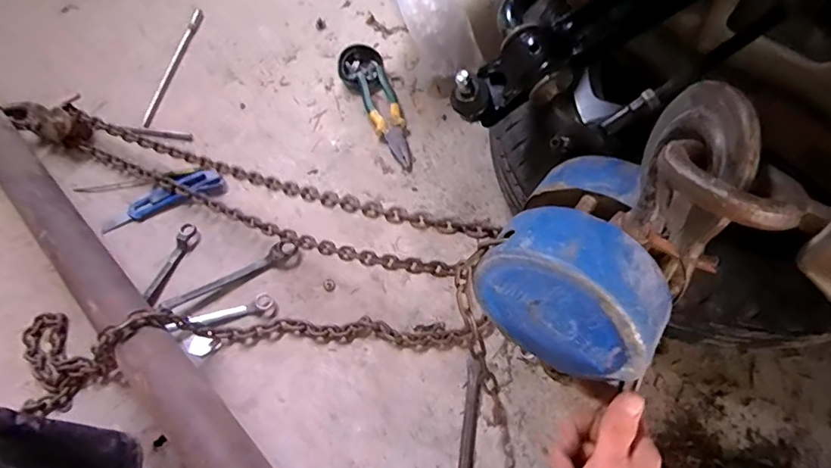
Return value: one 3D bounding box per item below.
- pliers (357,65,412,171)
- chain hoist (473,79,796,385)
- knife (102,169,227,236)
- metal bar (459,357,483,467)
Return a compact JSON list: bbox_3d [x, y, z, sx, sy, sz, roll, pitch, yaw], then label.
[{"bbox_3d":[-0.049,-0.195,0.806,0.053,0.026,0.207,-17,65,-3],"label":"pliers"},{"bbox_3d":[0.133,0.004,0.332,0.123,0.200,0.129,36,71,17],"label":"chain hoist"},{"bbox_3d":[-0.409,-0.054,0.785,0.201,0.027,0.050,-23,65,-6],"label":"knife"},{"bbox_3d":[0.066,0.256,0.607,0.018,0.013,0.193,7,66,8],"label":"metal bar"}]

